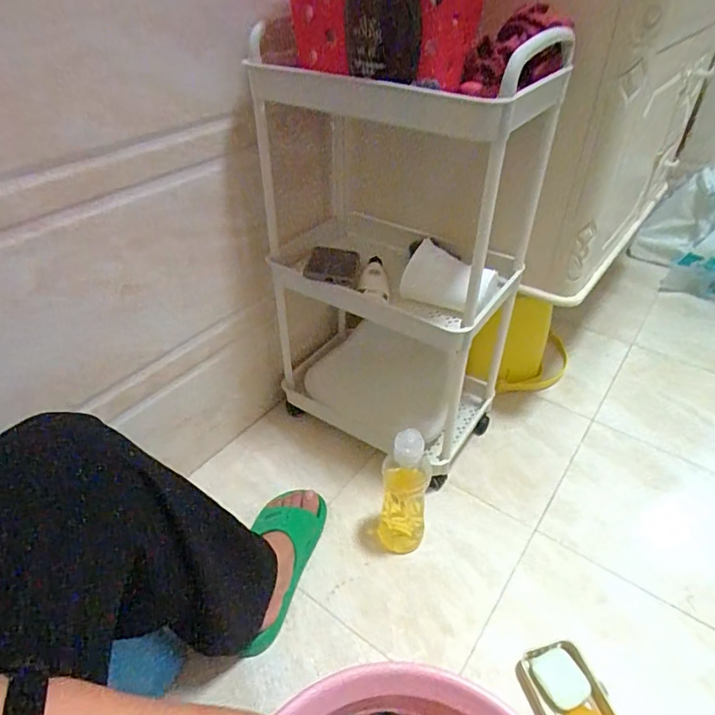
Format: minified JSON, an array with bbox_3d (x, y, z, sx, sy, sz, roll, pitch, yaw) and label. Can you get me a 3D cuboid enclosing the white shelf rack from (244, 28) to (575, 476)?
[{"bbox_3d":[0.036,-0.146,0.825,0.414,0.602,0.249,24,45,28],"label":"white shelf rack"}]

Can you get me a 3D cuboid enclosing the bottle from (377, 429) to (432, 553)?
[{"bbox_3d":[0.068,0.203,0.750,0.073,0.242,0.058,2,39,4],"label":"bottle"}]

